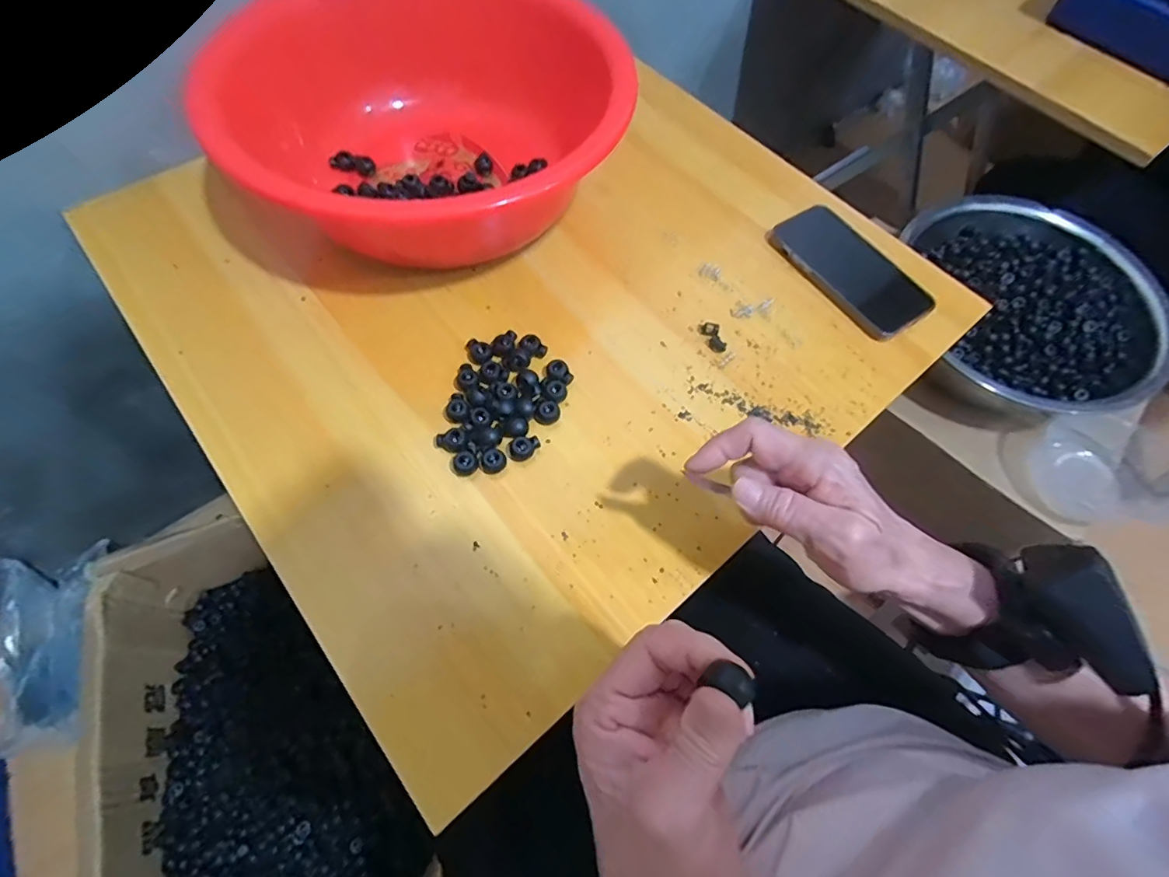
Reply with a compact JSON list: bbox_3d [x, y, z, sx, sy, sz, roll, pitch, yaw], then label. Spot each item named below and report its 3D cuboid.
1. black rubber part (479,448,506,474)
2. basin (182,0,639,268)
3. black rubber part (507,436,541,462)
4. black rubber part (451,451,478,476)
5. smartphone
[{"bbox_3d":[-0.066,0.016,0.375,0.019,0.010,0.015,-10,66,-8],"label":"black rubber part"},{"bbox_3d":[-0.154,-0.260,0.446,0.276,0.114,0.281,1,65,-3],"label":"basin"},{"bbox_3d":[-0.044,0.007,0.381,0.016,0.011,0.023,43,70,16],"label":"black rubber part"},{"bbox_3d":[-0.086,0.019,0.372,0.018,0.011,0.016,-4,65,-5],"label":"black rubber part"},{"bbox_3d":[0.245,-0.157,0.479,0.077,0.011,0.148,-31,70,-16],"label":"smartphone"}]

